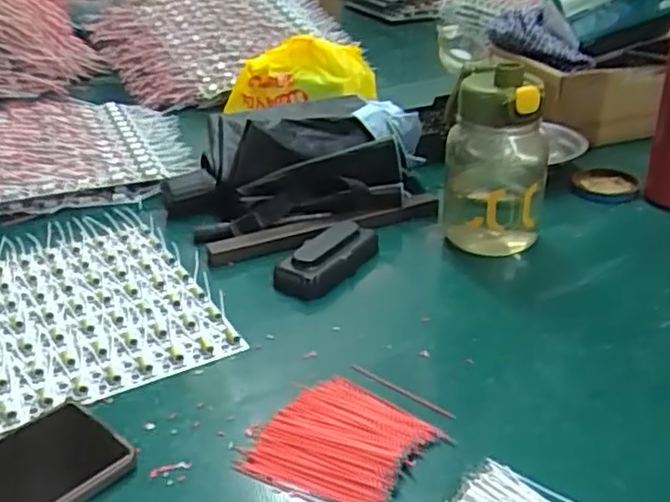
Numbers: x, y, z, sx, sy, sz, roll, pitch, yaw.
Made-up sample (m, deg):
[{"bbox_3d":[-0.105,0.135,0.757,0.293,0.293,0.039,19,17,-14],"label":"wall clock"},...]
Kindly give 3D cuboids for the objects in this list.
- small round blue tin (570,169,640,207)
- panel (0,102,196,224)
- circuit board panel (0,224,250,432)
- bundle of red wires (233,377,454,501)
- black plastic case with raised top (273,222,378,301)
[{"bbox_3d":[0.283,-0.066,0.729,0.065,0.020,0.065,11,31,19],"label":"small round blue tin"},{"bbox_3d":[-0.377,-0.116,0.844,0.385,0.048,0.310,-6,30,-11],"label":"panel"},{"bbox_3d":[-0.253,0.059,0.544,0.290,0.010,0.239,-15,32,-26],"label":"circuit board panel"},{"bbox_3d":[0.004,0.116,0.425,0.092,0.009,0.095,17,33,28],"label":"bundle of red wires"},{"bbox_3d":[-0.005,0.005,0.617,0.047,0.030,0.109,19,34,30],"label":"black plastic case with raised top"}]

